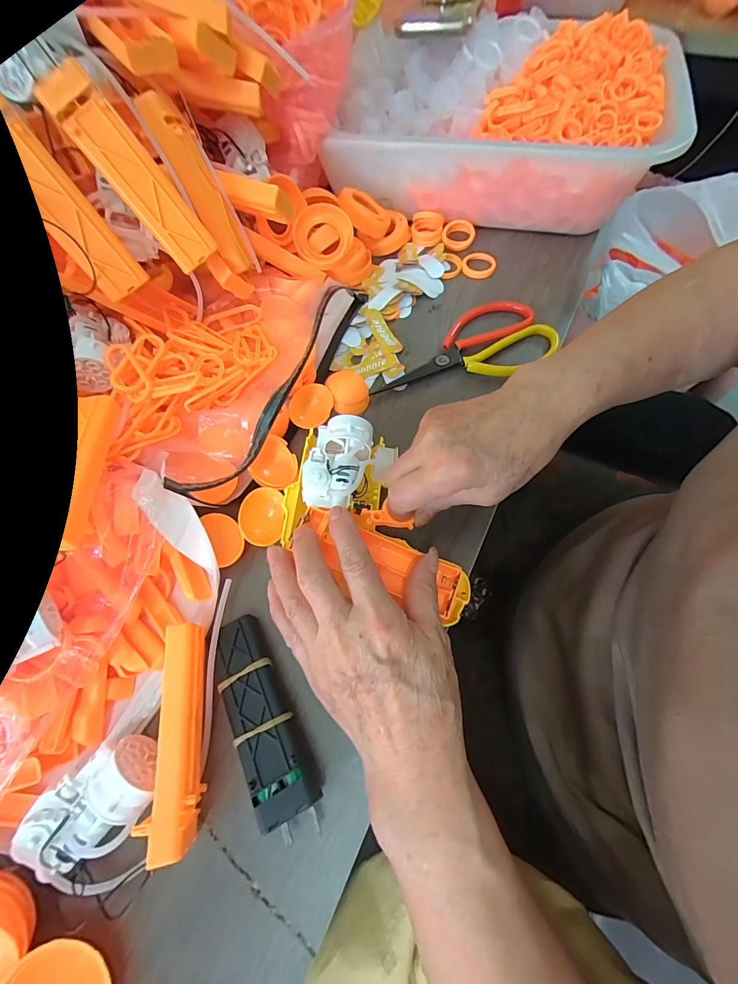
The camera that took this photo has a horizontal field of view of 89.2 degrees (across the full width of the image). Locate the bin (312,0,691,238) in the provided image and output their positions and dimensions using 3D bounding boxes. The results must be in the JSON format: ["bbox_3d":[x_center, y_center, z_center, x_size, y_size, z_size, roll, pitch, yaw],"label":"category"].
[{"bbox_3d":[0.139,-0.391,0.410,0.333,0.110,0.212,13,67,10],"label":"bin"}]

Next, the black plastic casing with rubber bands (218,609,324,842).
[{"bbox_3d":[-0.063,0.132,0.221,0.031,0.023,0.114,-28,66,-9],"label":"black plastic casing with rubber bands"}]

